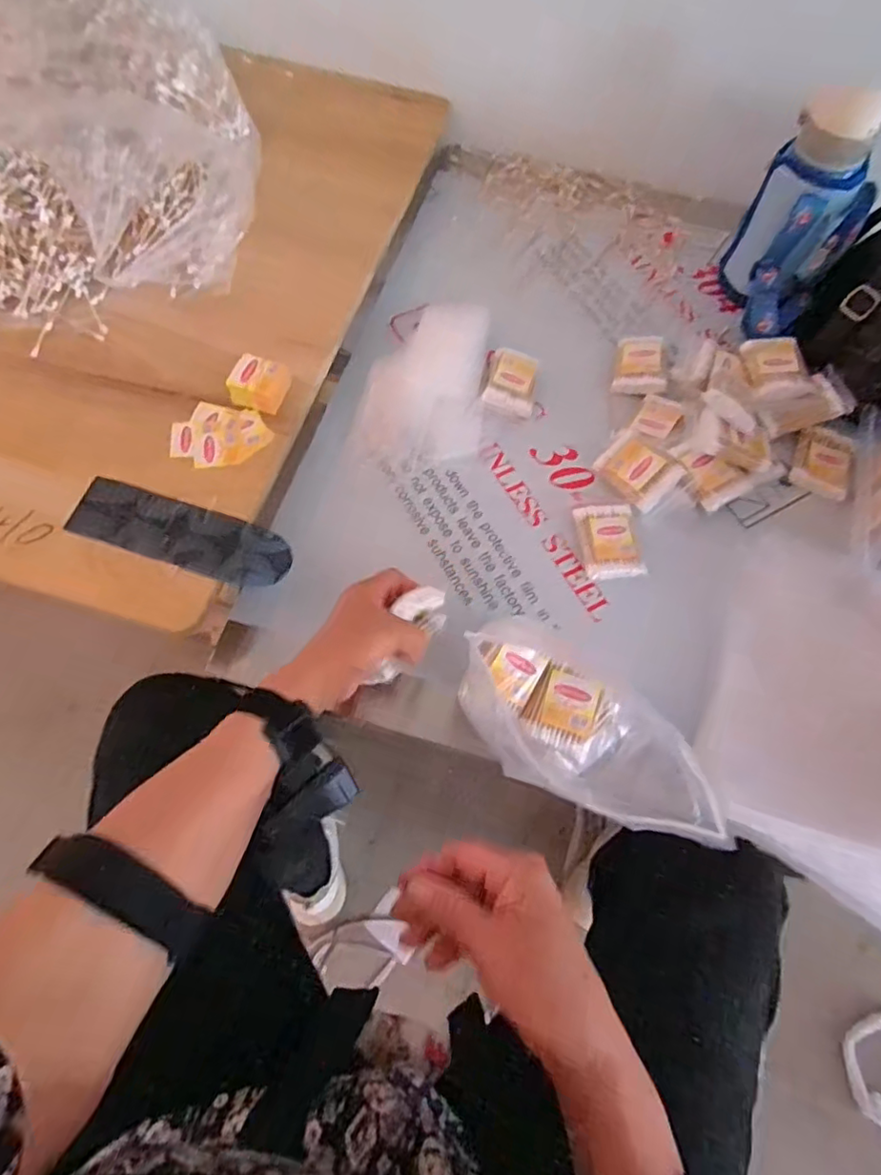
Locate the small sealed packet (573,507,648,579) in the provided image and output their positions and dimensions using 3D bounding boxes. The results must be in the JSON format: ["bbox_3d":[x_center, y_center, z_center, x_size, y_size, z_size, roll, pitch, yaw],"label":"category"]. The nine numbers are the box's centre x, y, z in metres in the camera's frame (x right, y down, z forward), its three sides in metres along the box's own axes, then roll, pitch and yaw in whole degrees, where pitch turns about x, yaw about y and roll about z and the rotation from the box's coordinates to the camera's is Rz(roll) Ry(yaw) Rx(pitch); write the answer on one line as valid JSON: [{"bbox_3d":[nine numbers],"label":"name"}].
[{"bbox_3d":[0.165,-0.045,0.575,0.056,0.016,0.076,-5,67,-4],"label":"small sealed packet"}]

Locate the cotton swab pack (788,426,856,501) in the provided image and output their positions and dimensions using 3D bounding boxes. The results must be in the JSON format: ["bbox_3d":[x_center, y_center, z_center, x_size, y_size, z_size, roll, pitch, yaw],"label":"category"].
[{"bbox_3d":[0.398,-0.130,0.612,0.054,0.020,0.073,25,68,8],"label":"cotton swab pack"}]

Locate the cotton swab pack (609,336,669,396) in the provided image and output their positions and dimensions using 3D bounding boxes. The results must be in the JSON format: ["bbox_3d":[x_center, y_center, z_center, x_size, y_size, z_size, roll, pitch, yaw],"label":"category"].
[{"bbox_3d":[0.226,-0.250,0.660,0.055,0.019,0.077,8,73,17],"label":"cotton swab pack"}]

